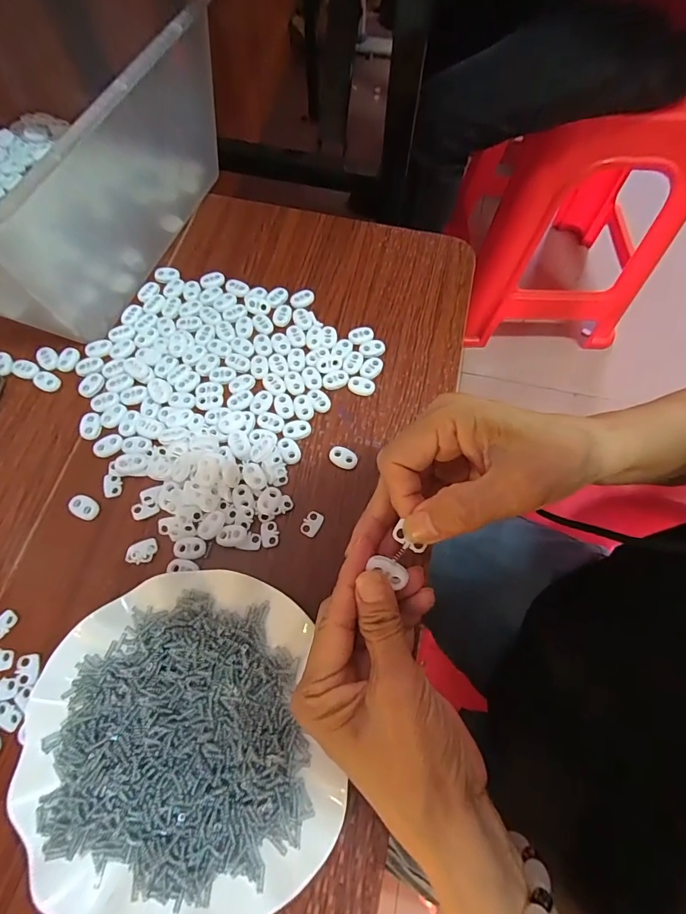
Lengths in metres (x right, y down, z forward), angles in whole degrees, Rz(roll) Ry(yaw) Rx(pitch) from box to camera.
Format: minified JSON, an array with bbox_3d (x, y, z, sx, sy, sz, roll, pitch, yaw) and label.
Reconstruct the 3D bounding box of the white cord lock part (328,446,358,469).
[{"bbox_3d":[0.000,0.000,0.340,0.024,0.007,0.014,23,70,6],"label":"white cord lock part"}]

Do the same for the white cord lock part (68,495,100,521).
[{"bbox_3d":[-0.193,0.038,0.322,0.022,0.004,0.016,23,70,7],"label":"white cord lock part"}]

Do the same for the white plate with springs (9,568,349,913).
[{"bbox_3d":[-0.099,0.168,0.260,0.170,0.027,0.179,1,69,-2],"label":"white plate with springs"}]

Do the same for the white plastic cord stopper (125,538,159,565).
[{"bbox_3d":[-0.145,0.068,0.309,0.022,0.004,0.016,-15,70,-8],"label":"white plastic cord stopper"}]

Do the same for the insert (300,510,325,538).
[{"bbox_3d":[-0.023,0.049,0.320,0.013,0.004,0.019,29,70,9],"label":"insert"}]

